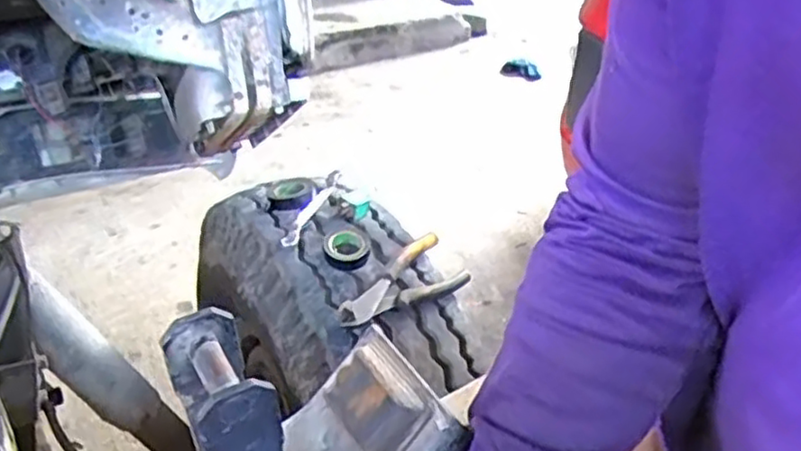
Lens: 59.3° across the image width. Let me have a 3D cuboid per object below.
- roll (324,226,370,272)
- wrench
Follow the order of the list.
[{"bbox_3d":[-0.059,0.027,0.775,0.049,0.023,0.063,1,32,-1],"label":"roll"},{"bbox_3d":[-0.100,-0.029,0.848,0.030,0.012,0.175,9,33,11],"label":"wrench"}]

